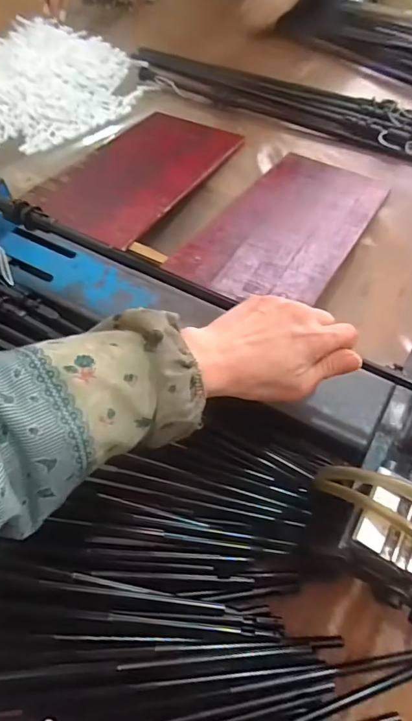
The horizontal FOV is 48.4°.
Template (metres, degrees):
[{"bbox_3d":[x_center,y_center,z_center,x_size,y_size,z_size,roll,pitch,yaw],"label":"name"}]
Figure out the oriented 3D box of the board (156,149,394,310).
[{"bbox_3d":[0.109,-0.178,0.589,0.171,0.011,0.333,24,52,19],"label":"board"}]

